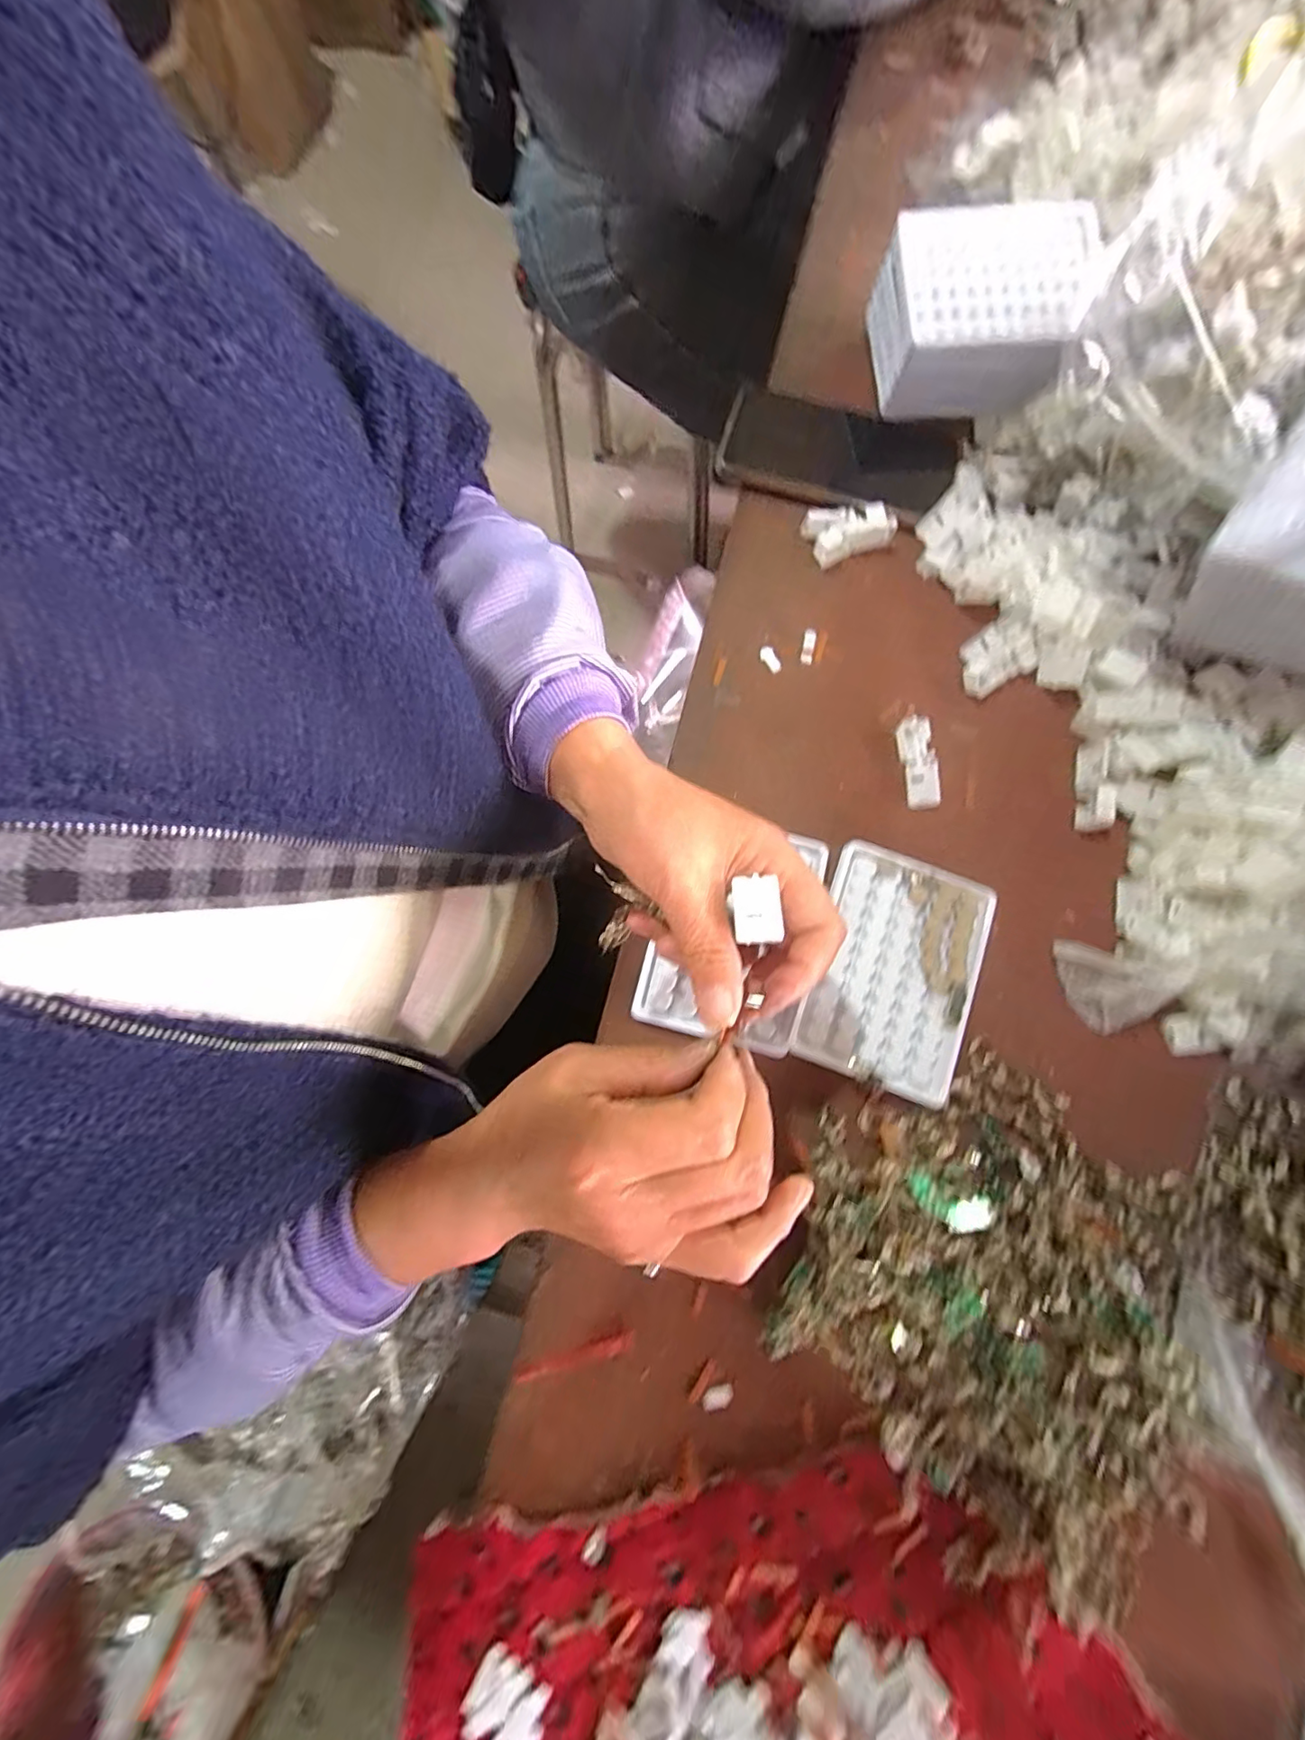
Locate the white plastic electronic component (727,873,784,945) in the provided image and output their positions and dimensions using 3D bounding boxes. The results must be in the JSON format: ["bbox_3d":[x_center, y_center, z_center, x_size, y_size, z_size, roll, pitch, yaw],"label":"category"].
[{"bbox_3d":[0.044,0.017,0.234,0.020,0.004,0.027,-7,82,16],"label":"white plastic electronic component"}]

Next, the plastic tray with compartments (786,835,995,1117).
[{"bbox_3d":[0.144,0.060,0.333,0.094,0.012,0.133,20,79,6],"label":"plastic tray with compartments"}]

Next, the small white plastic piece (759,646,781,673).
[{"bbox_3d":[0.080,-0.144,0.382,0.010,0.004,0.019,-29,79,-4],"label":"small white plastic piece"}]

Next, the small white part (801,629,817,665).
[{"bbox_3d":[0.108,-0.155,0.385,0.008,0.005,0.025,11,79,4],"label":"small white part"}]

